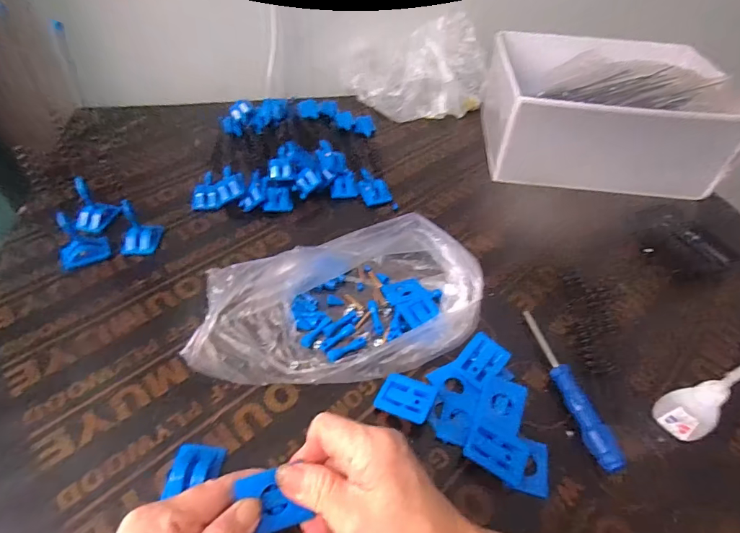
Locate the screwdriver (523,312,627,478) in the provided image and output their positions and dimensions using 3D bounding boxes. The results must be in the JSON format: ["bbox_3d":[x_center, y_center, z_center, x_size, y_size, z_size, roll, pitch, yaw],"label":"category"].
[{"bbox_3d":[0.170,0.100,0.369,0.018,0.020,0.151,-7,47,-9],"label":"screwdriver"}]

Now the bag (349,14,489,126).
[{"bbox_3d":[0.080,-0.331,0.697,0.213,0.117,0.137,-7,47,-9],"label":"bag"}]

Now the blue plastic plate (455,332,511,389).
[{"bbox_3d":[0.100,0.083,0.375,0.035,0.006,0.044,35,70,21],"label":"blue plastic plate"}]

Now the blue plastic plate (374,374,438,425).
[{"bbox_3d":[0.031,0.109,0.354,0.045,0.004,0.037,16,45,23],"label":"blue plastic plate"}]

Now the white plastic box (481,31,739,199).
[{"bbox_3d":[0.331,-0.229,0.619,0.299,0.122,0.240,8,47,5],"label":"white plastic box"}]

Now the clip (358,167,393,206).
[{"bbox_3d":[0.001,-0.110,0.564,0.038,0.015,0.070,-14,49,-16],"label":"clip"}]

